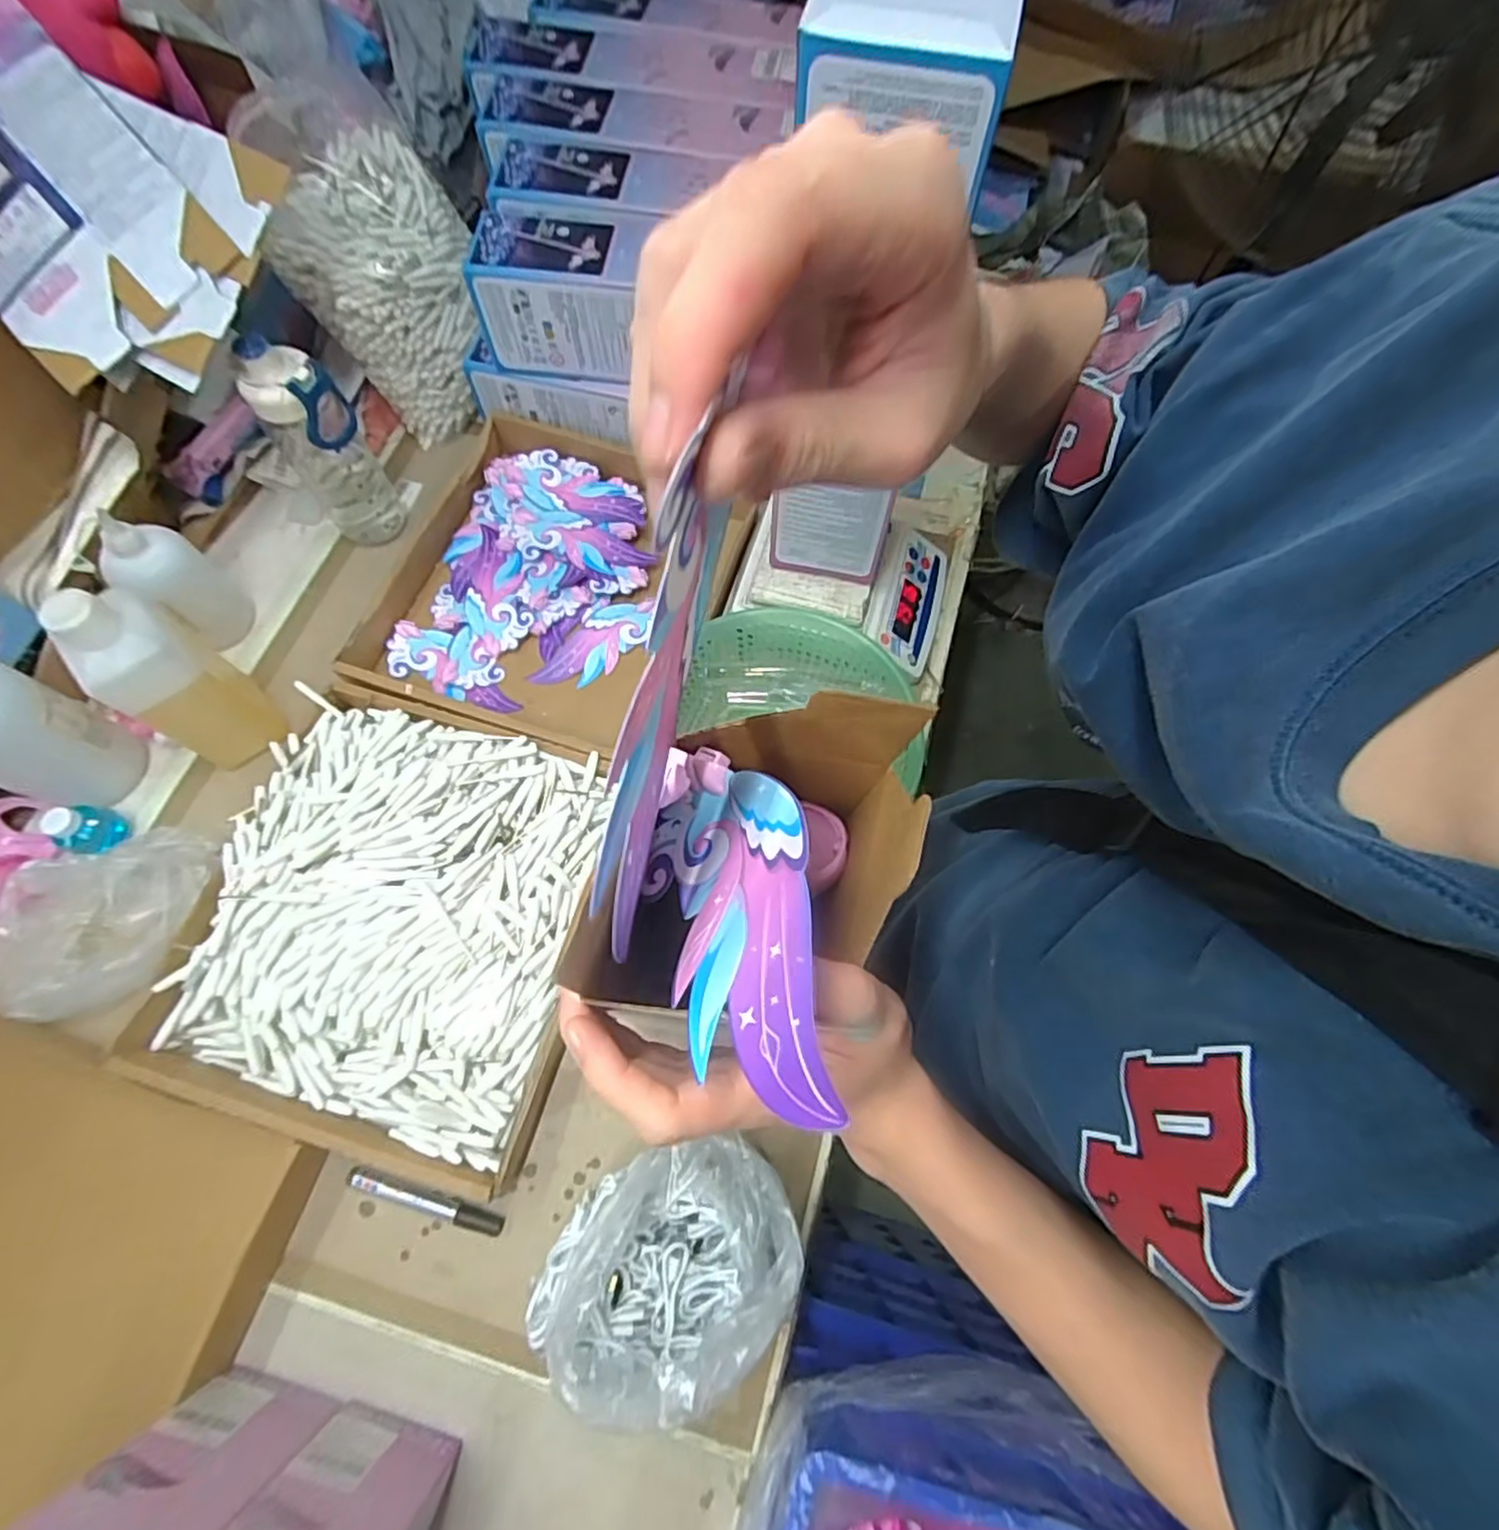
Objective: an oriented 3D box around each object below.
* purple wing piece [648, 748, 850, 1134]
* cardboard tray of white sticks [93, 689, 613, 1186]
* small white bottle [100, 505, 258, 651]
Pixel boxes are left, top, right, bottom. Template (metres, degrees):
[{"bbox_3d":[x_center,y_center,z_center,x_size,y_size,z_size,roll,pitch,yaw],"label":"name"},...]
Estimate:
[{"bbox_3d":[-0.006,0.044,0.231,0.068,0.172,0.011,-47,120,5],"label":"purple wing piece"},{"bbox_3d":[-0.317,0.129,0.628,0.338,0.073,0.369,16,70,3],"label":"cardboard tray of white sticks"},{"bbox_3d":[-0.577,-0.182,0.700,0.058,0.142,0.076,36,72,10],"label":"small white bottle"}]

